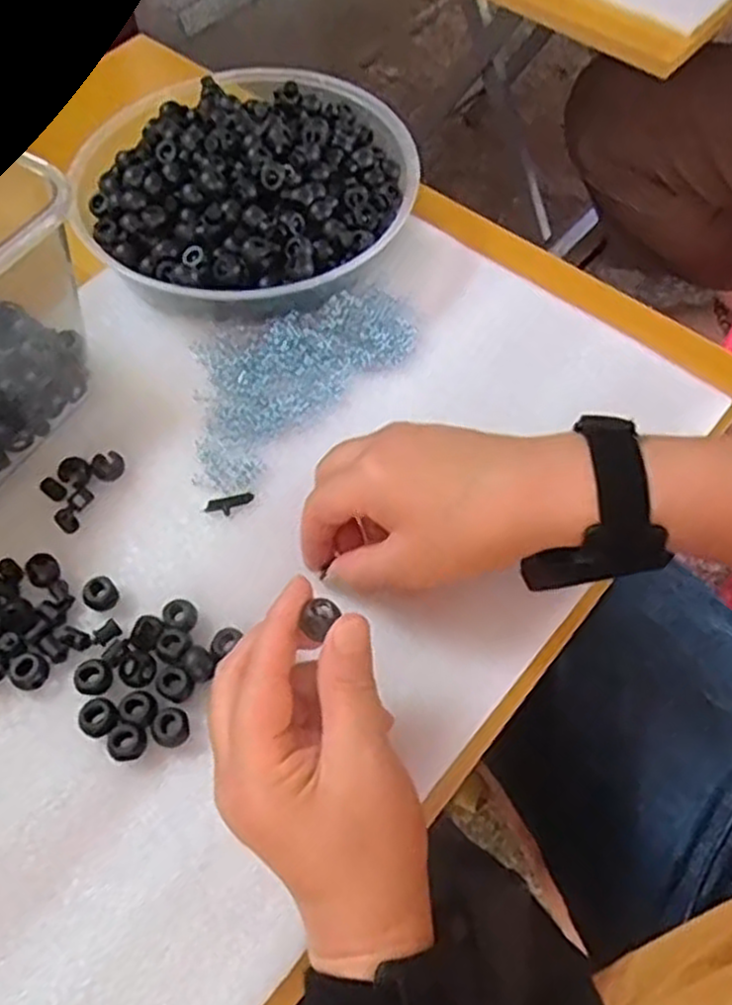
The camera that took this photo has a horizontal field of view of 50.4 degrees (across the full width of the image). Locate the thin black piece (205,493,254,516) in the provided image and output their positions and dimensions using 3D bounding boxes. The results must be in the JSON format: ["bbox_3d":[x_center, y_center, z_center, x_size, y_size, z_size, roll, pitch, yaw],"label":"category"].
[{"bbox_3d":[-0.077,0.001,0.439,0.027,0.004,0.011,-13,61,-6],"label":"thin black piece"}]

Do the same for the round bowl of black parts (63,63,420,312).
[{"bbox_3d":[-0.085,-0.215,0.530,0.220,0.057,0.217,0,60,1],"label":"round bowl of black parts"}]

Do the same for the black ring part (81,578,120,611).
[{"bbox_3d":[-0.140,0.047,0.407,0.017,0.008,0.018,0,60,1],"label":"black ring part"}]

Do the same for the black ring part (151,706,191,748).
[{"bbox_3d":[-0.092,0.106,0.368,0.017,0.005,0.017,0,60,1],"label":"black ring part"}]

